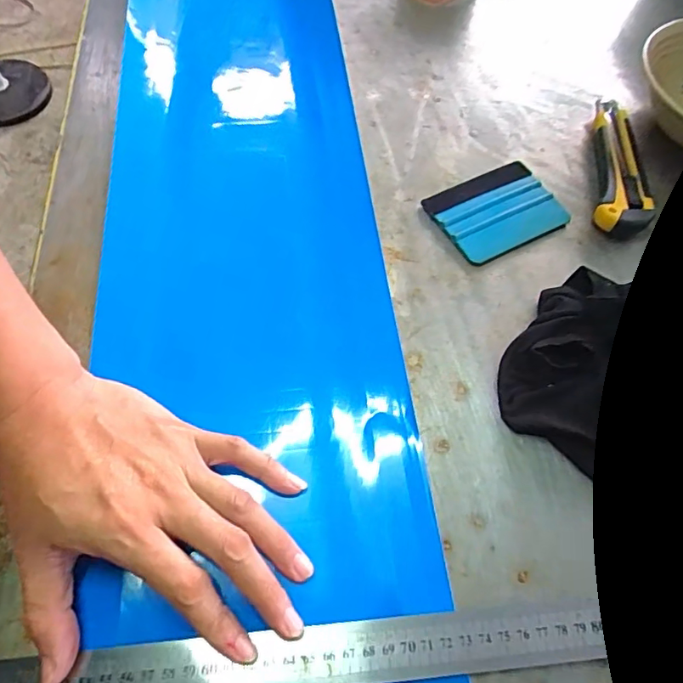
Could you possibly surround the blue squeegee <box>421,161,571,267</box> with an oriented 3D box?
[{"bbox_3d":[0.121,-0.102,0.408,0.096,0.008,0.072,-26,65,-15],"label":"blue squeegee"}]

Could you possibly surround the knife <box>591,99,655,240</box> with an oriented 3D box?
[{"bbox_3d":[0.228,-0.146,0.428,0.039,0.021,0.141,13,62,5],"label":"knife"}]

